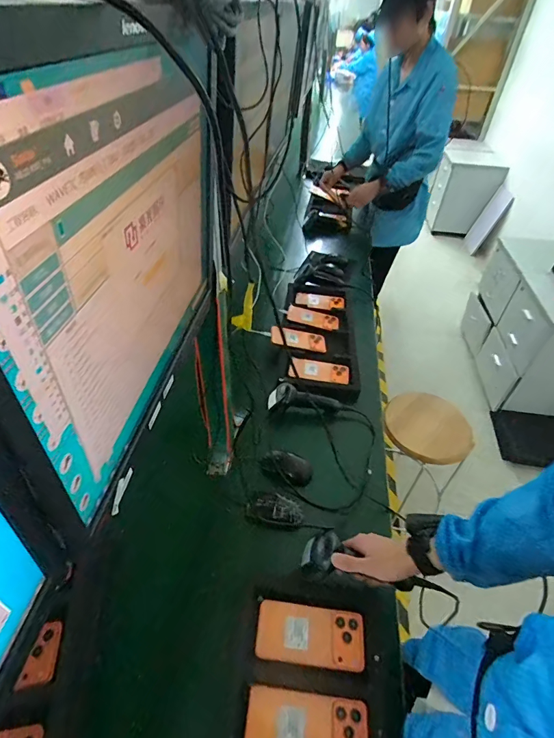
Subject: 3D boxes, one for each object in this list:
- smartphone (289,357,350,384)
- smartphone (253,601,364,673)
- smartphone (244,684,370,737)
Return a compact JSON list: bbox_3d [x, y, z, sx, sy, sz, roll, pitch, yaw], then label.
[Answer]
[{"bbox_3d":[0.121,0.003,1.068,0.166,0.009,0.083,9,48,0],"label":"smartphone"},{"bbox_3d":[0.053,0.414,0.593,0.164,0.006,0.075,7,44,3],"label":"smartphone"},{"bbox_3d":[0.041,0.487,0.514,0.163,0.009,0.076,7,44,3],"label":"smartphone"}]

